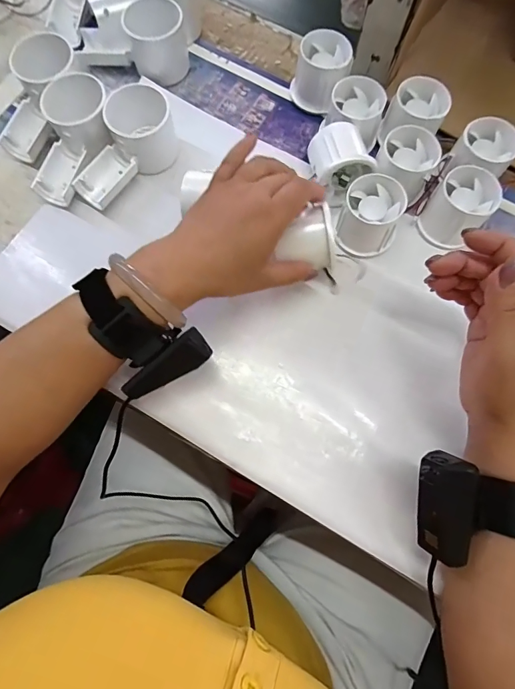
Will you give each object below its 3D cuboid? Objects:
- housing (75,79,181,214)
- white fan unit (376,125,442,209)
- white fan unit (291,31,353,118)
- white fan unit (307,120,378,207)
[{"bbox_3d":[-0.127,-0.186,0.374,0.057,0.052,0.113,35,78,8],"label":"housing"},{"bbox_3d":[0.138,-0.168,0.374,0.051,0.038,0.055,27,77,7],"label":"white fan unit"},{"bbox_3d":[0.064,-0.275,0.404,0.052,0.049,0.058,20,76,5],"label":"white fan unit"},{"bbox_3d":[0.075,-0.170,0.369,0.058,0.046,0.058,-21,76,-6],"label":"white fan unit"}]

